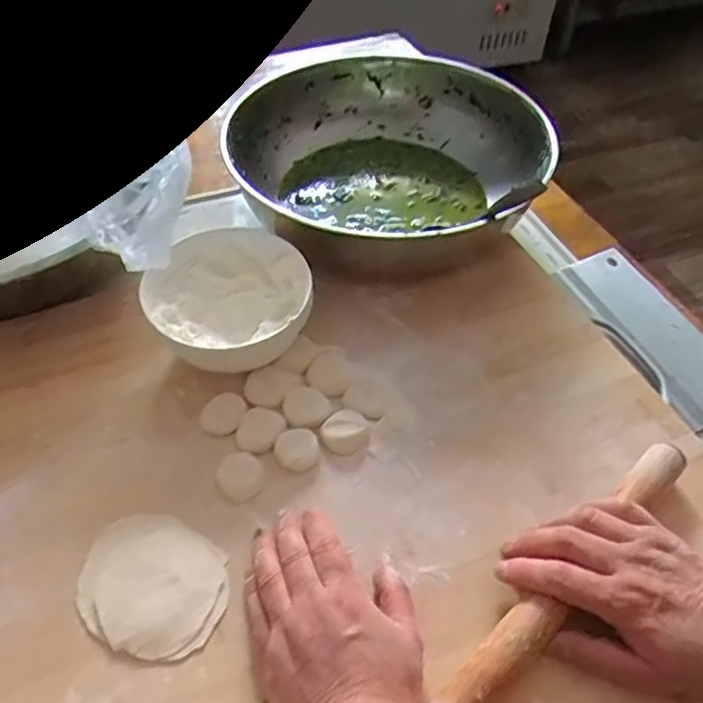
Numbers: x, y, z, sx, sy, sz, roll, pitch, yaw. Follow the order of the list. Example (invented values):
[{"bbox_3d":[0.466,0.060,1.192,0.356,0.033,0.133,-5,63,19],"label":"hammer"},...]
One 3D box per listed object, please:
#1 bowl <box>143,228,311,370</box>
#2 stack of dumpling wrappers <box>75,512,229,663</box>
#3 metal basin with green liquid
[{"bbox_3d":[-0.092,-0.042,0.497,0.124,0.057,0.117,0,52,0],"label":"bowl"},{"bbox_3d":[-0.125,0.144,0.383,0.096,0.008,0.078,26,56,18],"label":"stack of dumpling wrappers"},{"bbox_3d":[0.035,-0.187,0.605,0.297,0.087,0.289,0,52,0],"label":"metal basin with green liquid"}]

